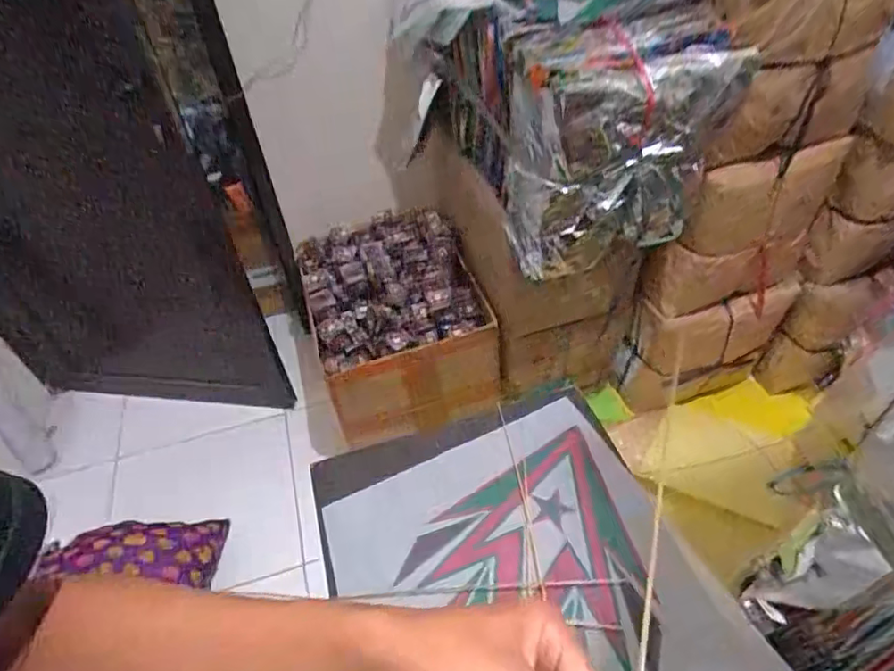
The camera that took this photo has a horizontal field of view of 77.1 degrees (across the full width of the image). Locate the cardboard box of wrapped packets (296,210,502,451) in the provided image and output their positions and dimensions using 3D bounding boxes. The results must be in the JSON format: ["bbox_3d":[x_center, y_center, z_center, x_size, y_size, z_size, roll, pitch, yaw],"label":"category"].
[{"bbox_3d":[-0.140,-0.038,1.502,0.410,0.299,0.573,-16,46,-11],"label":"cardboard box of wrapped packets"}]

